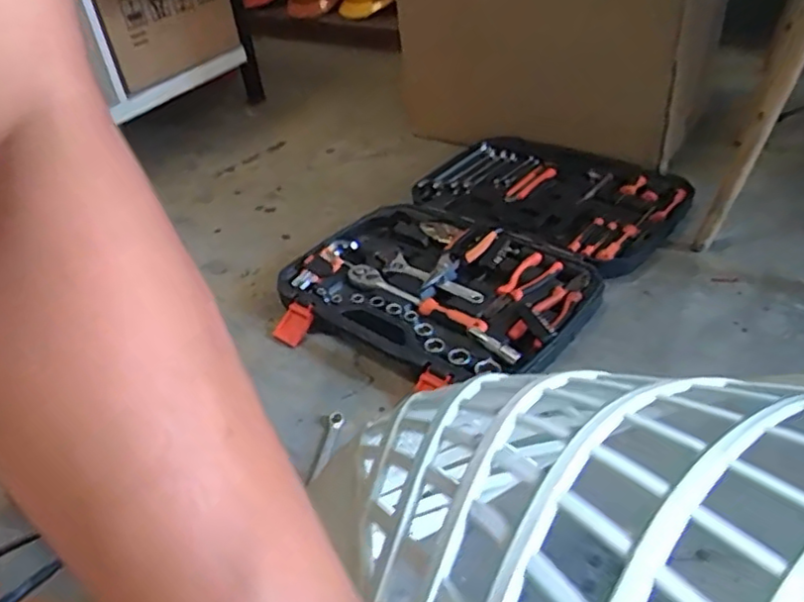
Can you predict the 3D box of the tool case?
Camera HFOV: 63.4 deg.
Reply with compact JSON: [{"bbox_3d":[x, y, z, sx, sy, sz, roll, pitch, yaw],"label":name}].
[{"bbox_3d":[0.132,-0.084,1.049,0.449,0.074,0.629,22,47,33],"label":"tool case"}]

